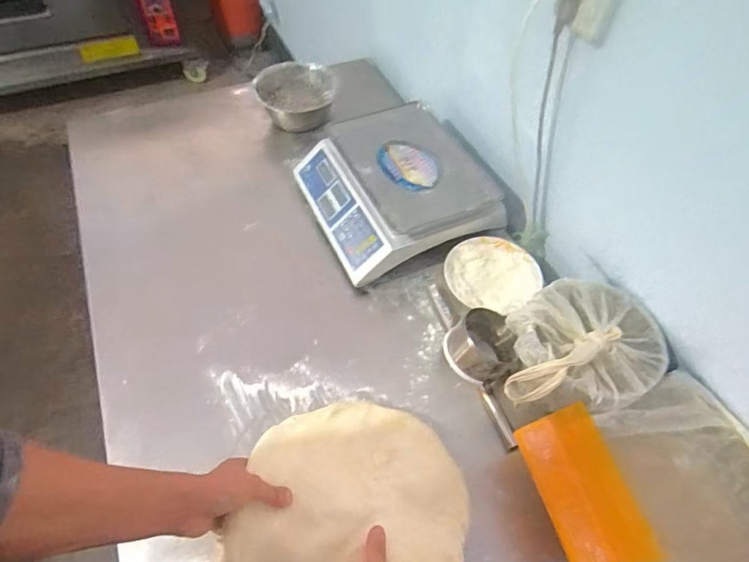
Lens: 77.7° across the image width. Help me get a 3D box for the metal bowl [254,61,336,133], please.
[{"bbox_3d":[-0.188,-0.445,1.125,0.183,0.075,0.181,1,54,-2],"label":"metal bowl"}]

